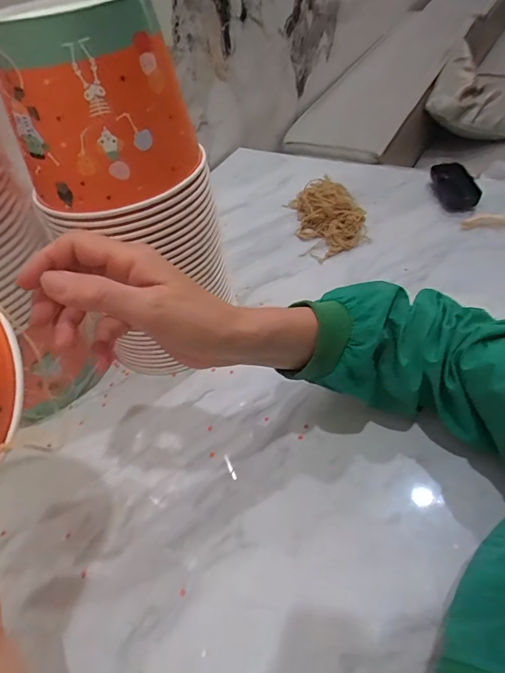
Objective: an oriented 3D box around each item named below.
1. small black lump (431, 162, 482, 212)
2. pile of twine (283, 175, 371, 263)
[{"bbox_3d":[0.317,-0.238,0.692,0.057,0.025,0.102,-3,48,4],"label":"small black lump"},{"bbox_3d":[0.117,-0.193,0.685,0.100,0.046,0.178,-7,47,1],"label":"pile of twine"}]

